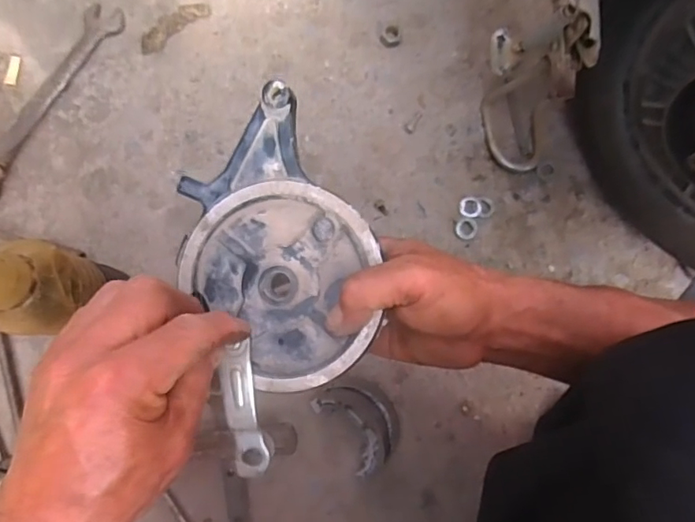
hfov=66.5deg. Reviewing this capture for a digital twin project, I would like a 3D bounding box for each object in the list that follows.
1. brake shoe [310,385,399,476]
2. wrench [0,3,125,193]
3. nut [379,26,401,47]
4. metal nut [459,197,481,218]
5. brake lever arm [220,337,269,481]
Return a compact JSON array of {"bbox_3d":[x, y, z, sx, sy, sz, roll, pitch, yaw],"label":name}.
[{"bbox_3d":[0.015,0.162,0.534,0.066,0.040,0.097,-35,84,-7],"label":"brake shoe"},{"bbox_3d":[-0.342,-0.181,0.586,0.045,0.044,0.277,27,81,2],"label":"wrench"},{"bbox_3d":[0.050,-0.265,0.630,0.022,0.013,0.025,-17,82,-5],"label":"nut"},{"bbox_3d":[0.141,-0.061,0.607,0.023,0.005,0.026,2,81,-2],"label":"metal nut"},{"bbox_3d":[-0.062,0.092,0.321,0.021,0.010,0.084,-6,101,-3],"label":"brake lever arm"}]

